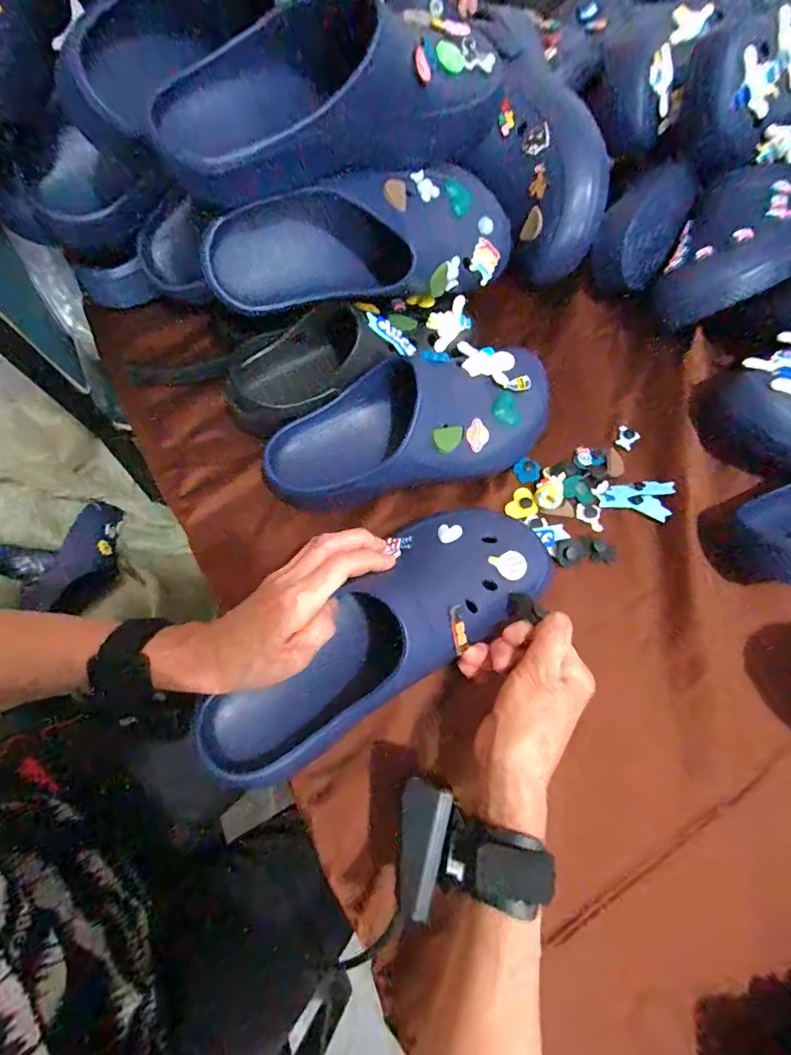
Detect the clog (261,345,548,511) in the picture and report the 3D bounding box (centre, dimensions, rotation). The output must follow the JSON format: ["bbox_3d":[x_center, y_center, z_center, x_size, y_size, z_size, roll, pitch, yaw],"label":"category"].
[{"bbox_3d":[0.013,-0.089,0.429,0.265,0.078,0.113,-21,67,-10],"label":"clog"}]

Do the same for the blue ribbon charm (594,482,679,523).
[{"bbox_3d":[0.227,-0.030,0.443,0.063,0.007,0.036,13,66,5],"label":"blue ribbon charm"}]

